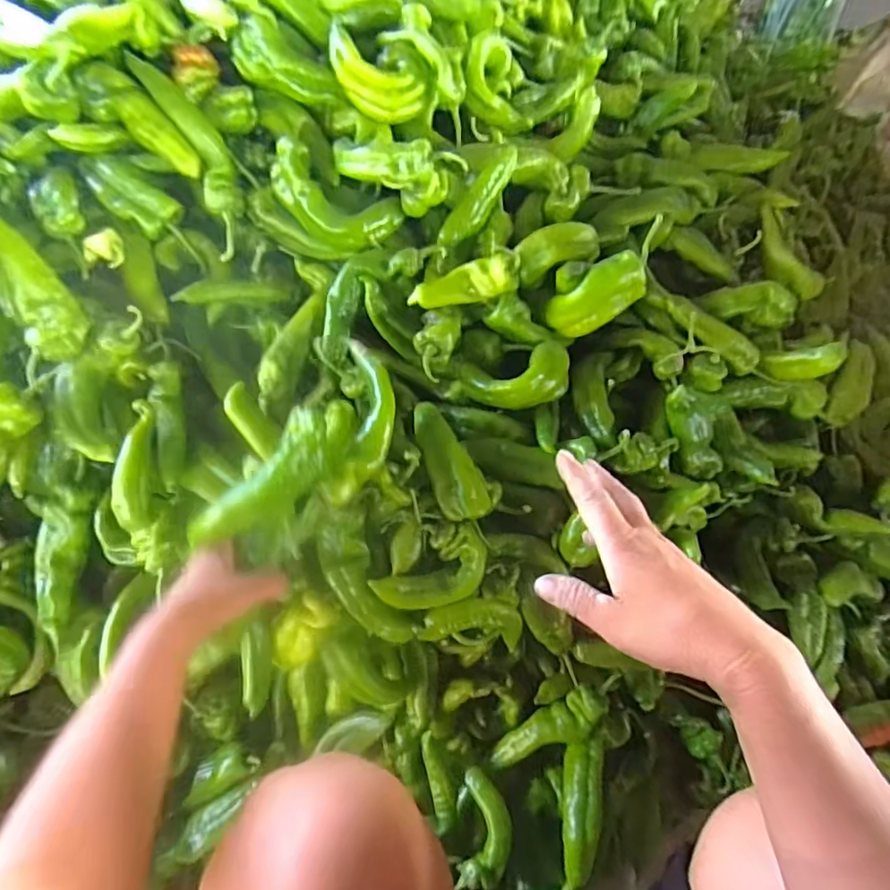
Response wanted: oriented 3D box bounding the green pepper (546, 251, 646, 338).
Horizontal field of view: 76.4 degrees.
[{"bbox_3d":[0.167,-0.169,0.636,0.114,0.078,0.046,-15,40,15],"label":"green pepper"}]

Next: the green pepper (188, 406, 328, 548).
[{"bbox_3d":[-0.167,0.031,0.511,0.055,0.038,0.157,40,78,23],"label":"green pepper"}]

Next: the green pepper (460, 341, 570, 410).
[{"bbox_3d":[0.085,-0.074,0.632,0.117,0.034,0.071,-16,57,-12],"label":"green pepper"}]

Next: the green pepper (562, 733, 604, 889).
[{"bbox_3d":[0.150,0.403,0.621,0.039,0.031,0.150,9,69,5],"label":"green pepper"}]

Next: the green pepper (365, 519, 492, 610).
[{"bbox_3d":[-0.006,0.128,0.556,0.119,0.029,0.055,-28,60,-19],"label":"green pepper"}]

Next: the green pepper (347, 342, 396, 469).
[{"bbox_3d":[-0.072,-0.046,0.570,0.040,0.024,0.138,-5,75,-5],"label":"green pepper"}]

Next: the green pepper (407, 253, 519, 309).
[{"bbox_3d":[0.023,-0.177,0.628,0.118,0.035,0.031,-13,54,12],"label":"green pepper"}]

